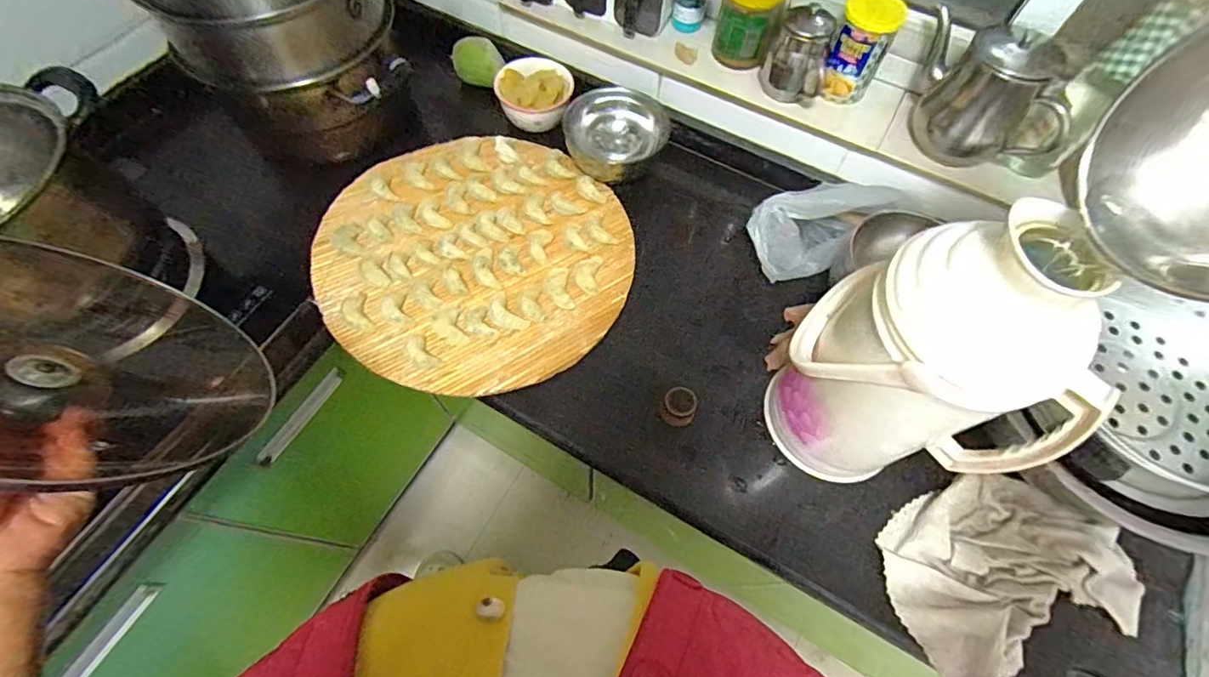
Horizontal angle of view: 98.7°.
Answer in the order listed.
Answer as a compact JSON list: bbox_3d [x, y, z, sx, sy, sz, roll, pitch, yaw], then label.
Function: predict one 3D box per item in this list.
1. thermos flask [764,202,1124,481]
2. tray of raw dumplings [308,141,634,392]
[{"bbox_3d":[0.290,0.028,0.494,0.201,0.349,0.145,21,66,8],"label":"thermos flask"},{"bbox_3d":[-0.181,-0.125,0.735,0.406,0.025,0.424,-39,71,-18],"label":"tray of raw dumplings"}]

